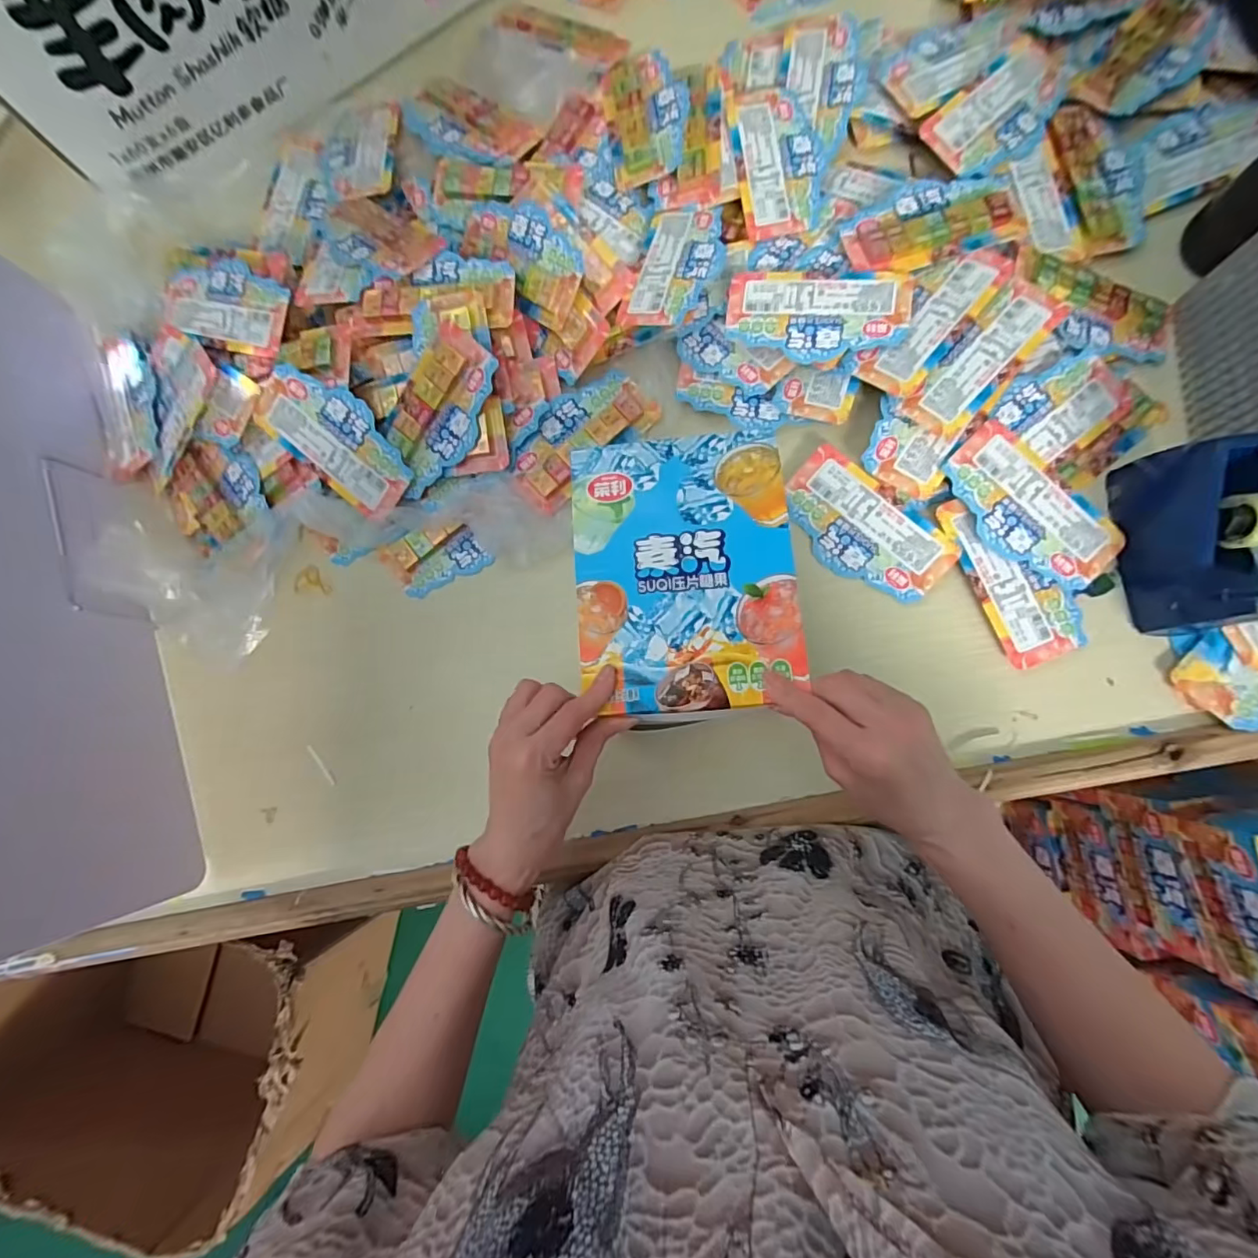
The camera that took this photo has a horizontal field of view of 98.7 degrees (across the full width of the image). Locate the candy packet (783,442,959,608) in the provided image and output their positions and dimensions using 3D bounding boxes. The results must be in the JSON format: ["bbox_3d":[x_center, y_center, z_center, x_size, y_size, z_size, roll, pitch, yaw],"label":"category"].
[{"bbox_3d":[0.199,-0.084,0.459,0.144,0.016,0.075,40,87,8],"label":"candy packet"}]

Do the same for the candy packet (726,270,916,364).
[{"bbox_3d":[0.157,-0.266,0.454,0.145,0.008,0.080,10,87,12],"label":"candy packet"}]

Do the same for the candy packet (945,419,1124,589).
[{"bbox_3d":[0.323,-0.096,0.439,0.076,0.013,0.146,-41,81,-2],"label":"candy packet"}]

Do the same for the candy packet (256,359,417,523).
[{"bbox_3d":[-0.259,-0.169,0.477,0.145,0.009,0.074,41,105,-6],"label":"candy packet"}]

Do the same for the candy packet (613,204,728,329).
[{"bbox_3d":[0.044,-0.321,0.476,0.070,0.021,0.129,18,84,7],"label":"candy packet"}]

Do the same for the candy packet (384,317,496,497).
[{"bbox_3d":[-0.165,-0.183,0.467,0.068,0.010,0.135,34,107,-9],"label":"candy packet"}]

